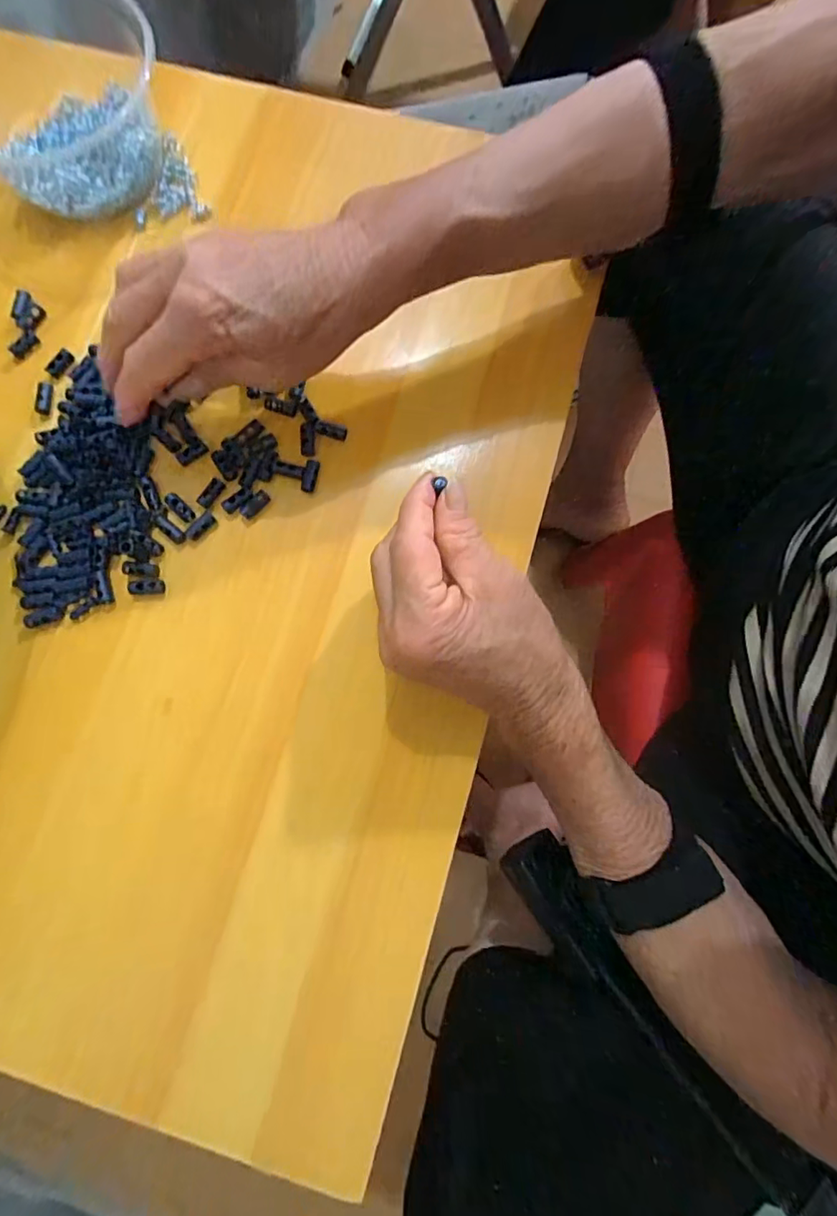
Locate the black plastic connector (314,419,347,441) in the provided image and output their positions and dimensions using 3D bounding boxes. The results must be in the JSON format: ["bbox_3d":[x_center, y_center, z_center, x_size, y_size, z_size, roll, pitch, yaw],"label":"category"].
[{"bbox_3d":[-0.051,-0.105,0.311,0.019,0.004,0.009,16,80,5],"label":"black plastic connector"}]

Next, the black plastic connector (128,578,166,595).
[{"bbox_3d":[-0.152,-0.012,0.296,0.019,0.005,0.008,-2,79,1],"label":"black plastic connector"}]

